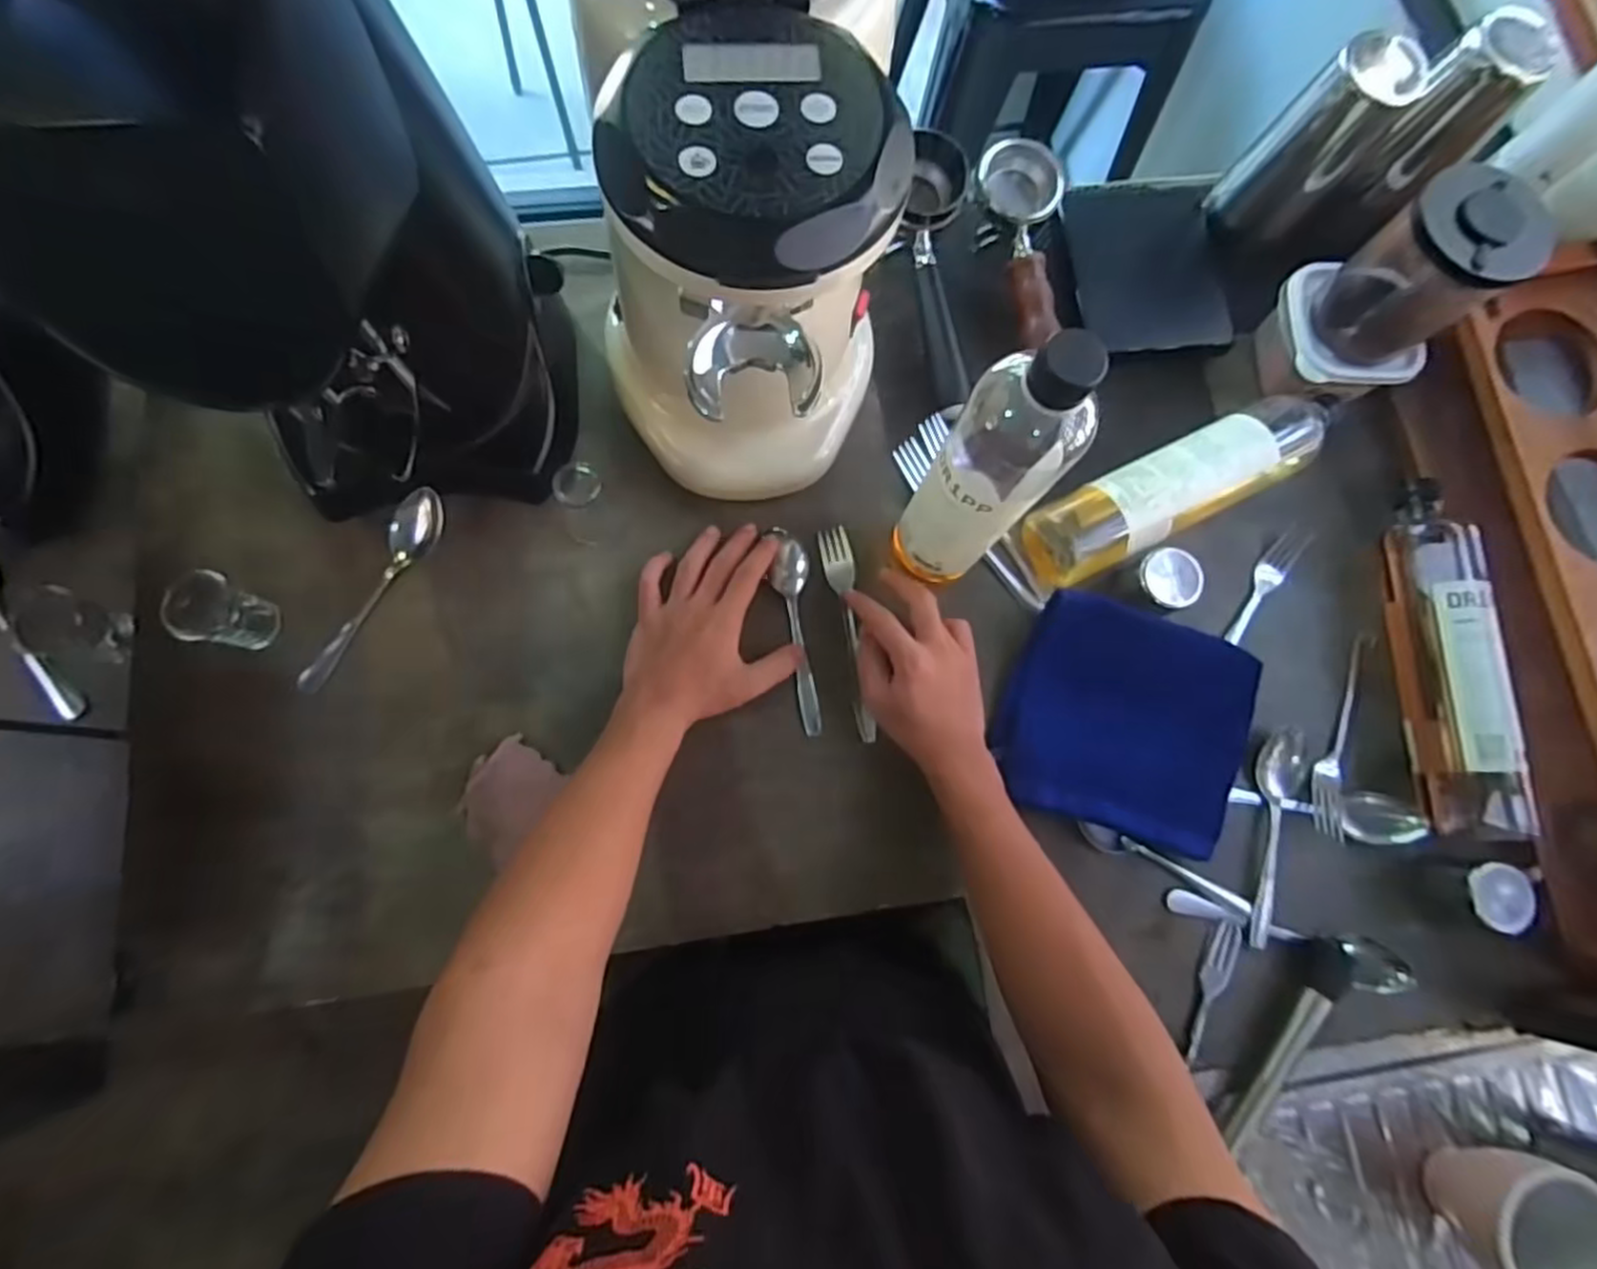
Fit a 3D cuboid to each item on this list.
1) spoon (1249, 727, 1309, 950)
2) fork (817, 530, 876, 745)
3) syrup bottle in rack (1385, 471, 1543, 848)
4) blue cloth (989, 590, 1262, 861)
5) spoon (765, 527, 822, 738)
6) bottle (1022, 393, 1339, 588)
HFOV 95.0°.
[{"bbox_3d":[0.364,0.152,0.552,0.037,0.019,0.162,8,80,-2],"label":"spoon"},{"bbox_3d":[0.037,-0.002,0.568,0.023,0.022,0.170,-6,83,-4],"label":"fork"},{"bbox_3d":[0.499,0.014,0.566,0.051,0.060,0.270,2,78,-4],"label":"syrup bottle in rack"},{"bbox_3d":[0.250,0.067,0.550,0.177,0.038,0.159,18,80,0],"label":"blue cloth"},{"bbox_3d":[-0.002,-0.006,0.575,0.029,0.018,0.169,-6,78,-4],"label":"spoon"},{"bbox_3d":[0.306,-0.122,0.580,0.266,0.057,0.062,-27,83,-7],"label":"bottle"}]

